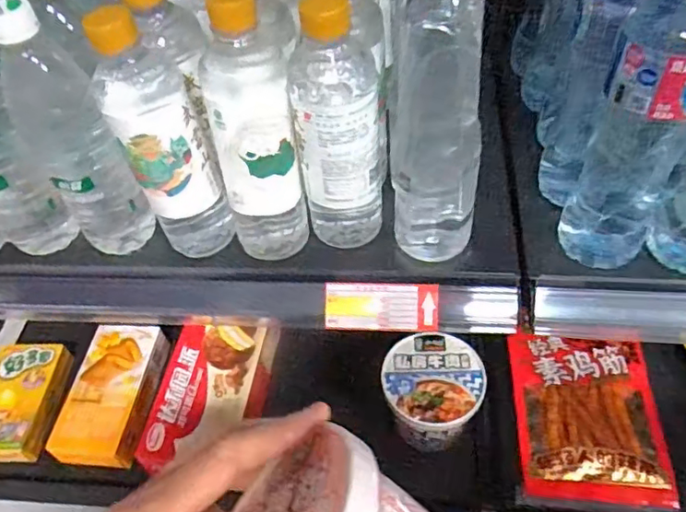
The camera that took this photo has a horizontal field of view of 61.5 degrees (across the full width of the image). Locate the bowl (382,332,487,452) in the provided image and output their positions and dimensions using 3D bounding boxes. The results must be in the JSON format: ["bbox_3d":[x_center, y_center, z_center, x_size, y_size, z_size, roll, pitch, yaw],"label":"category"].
[{"bbox_3d":[0.105,0.168,0.681,0.112,0.094,0.117,-3,49,3],"label":"bowl"}]

